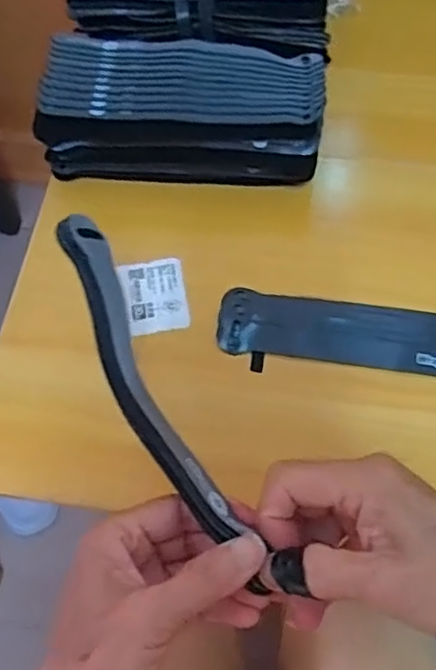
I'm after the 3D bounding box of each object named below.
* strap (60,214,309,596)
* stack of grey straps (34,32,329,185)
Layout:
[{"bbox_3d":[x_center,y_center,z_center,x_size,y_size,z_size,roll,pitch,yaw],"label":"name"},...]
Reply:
[{"bbox_3d":[-0.026,0.029,0.299,0.032,0.027,0.196,-28,75,-9],"label":"strap"},{"bbox_3d":[-0.026,-0.168,0.498,0.206,0.068,0.090,4,66,4],"label":"stack of grey straps"}]

